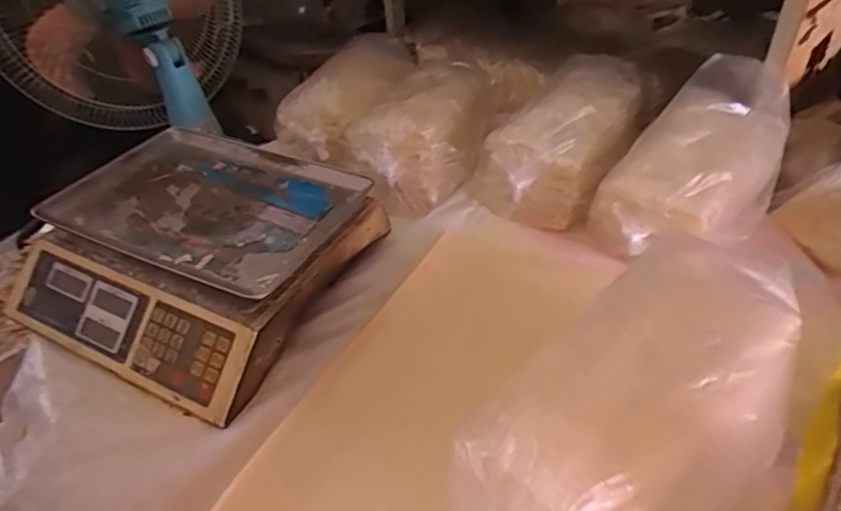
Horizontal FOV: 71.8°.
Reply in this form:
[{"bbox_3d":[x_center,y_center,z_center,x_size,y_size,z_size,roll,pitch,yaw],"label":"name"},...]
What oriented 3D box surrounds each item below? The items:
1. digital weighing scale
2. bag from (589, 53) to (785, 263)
[{"bbox_3d":[-0.257,-0.010,0.676,0.312,0.109,0.304,15,42,24],"label":"digital weighing scale"},{"bbox_3d":[0.333,-0.120,0.690,0.147,0.128,0.266,25,47,33],"label":"bag"}]

